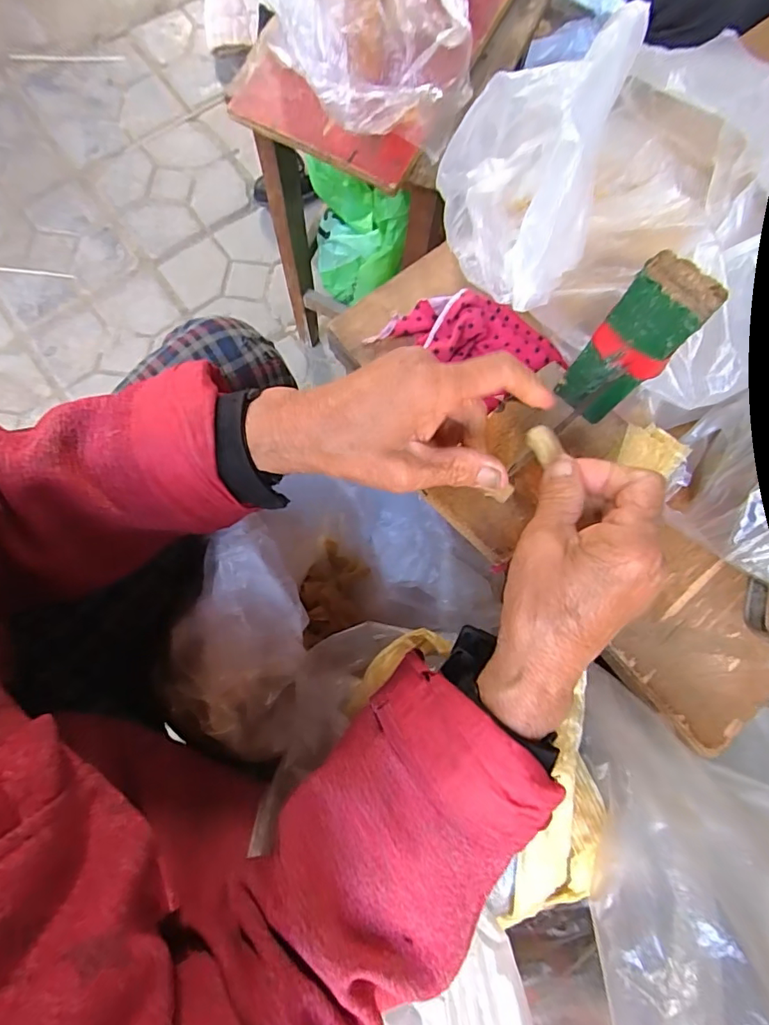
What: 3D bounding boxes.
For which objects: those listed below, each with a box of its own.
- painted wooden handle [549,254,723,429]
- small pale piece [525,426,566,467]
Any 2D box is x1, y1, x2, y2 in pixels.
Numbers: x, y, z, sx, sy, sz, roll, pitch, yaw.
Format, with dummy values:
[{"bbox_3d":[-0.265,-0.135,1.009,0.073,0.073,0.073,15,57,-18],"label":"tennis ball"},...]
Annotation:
[{"bbox_3d":[0.141,-0.094,0.286,0.027,0.110,0.039,-41,81,-9],"label":"painted wooden handle"},{"bbox_3d":[0.091,-0.038,0.279,0.013,0.009,0.023,-21,79,-5],"label":"small pale piece"}]

